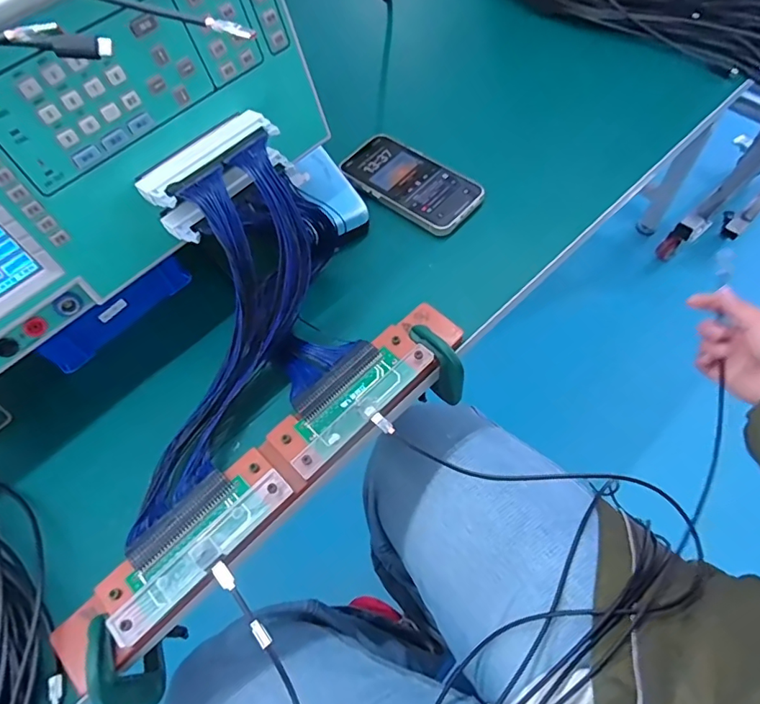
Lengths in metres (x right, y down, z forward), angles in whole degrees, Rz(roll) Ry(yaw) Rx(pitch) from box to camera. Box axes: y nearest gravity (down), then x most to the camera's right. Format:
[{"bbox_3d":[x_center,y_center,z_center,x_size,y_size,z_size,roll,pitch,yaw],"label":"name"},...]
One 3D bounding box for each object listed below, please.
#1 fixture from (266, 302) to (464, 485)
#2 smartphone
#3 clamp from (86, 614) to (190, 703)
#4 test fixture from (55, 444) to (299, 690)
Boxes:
[{"bbox_3d":[-0.008,0.023,0.405,0.176,0.018,0.058,-41,66,-17],"label":"fixture"},{"bbox_3d":[0.032,-0.177,0.521,0.147,0.011,0.076,38,70,22],"label":"smartphone"},{"bbox_3d":[-0.171,0.225,0.365,0.014,0.129,0.059,-27,63,-10],"label":"clamp"},{"bbox_3d":[-0.138,0.140,0.347,0.056,0.022,0.186,40,71,22],"label":"test fixture"}]

